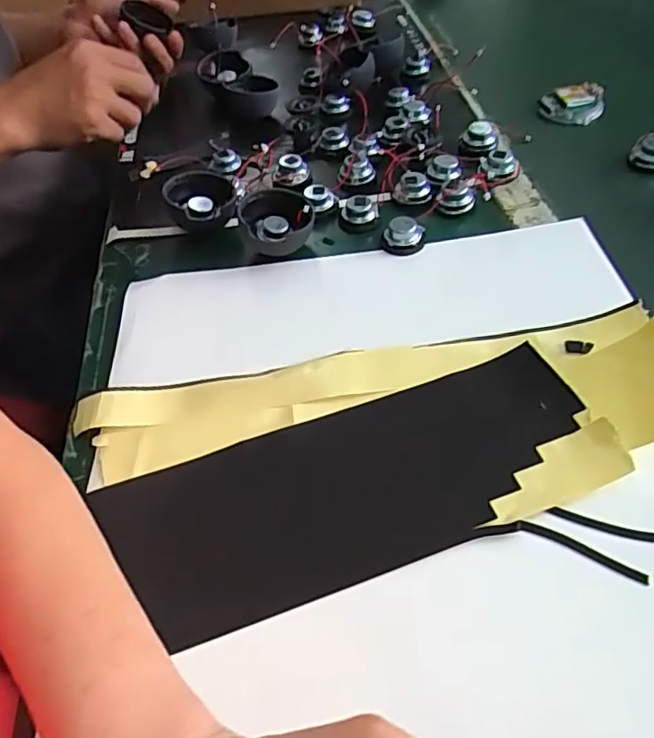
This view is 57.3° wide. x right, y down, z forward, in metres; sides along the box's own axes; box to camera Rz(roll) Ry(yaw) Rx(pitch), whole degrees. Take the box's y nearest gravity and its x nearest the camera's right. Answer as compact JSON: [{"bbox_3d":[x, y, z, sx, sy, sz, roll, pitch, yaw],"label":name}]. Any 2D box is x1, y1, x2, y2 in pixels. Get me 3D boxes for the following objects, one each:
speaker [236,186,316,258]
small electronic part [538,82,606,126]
[{"bbox_3d":[-0.042,-0.121,0.496,0.058,0.036,0.057,-13,48,-5],"label":"speaker"},{"bbox_3d":[0.258,-0.278,0.630,0.063,0.028,0.043,14,51,18],"label":"small electronic part"}]

